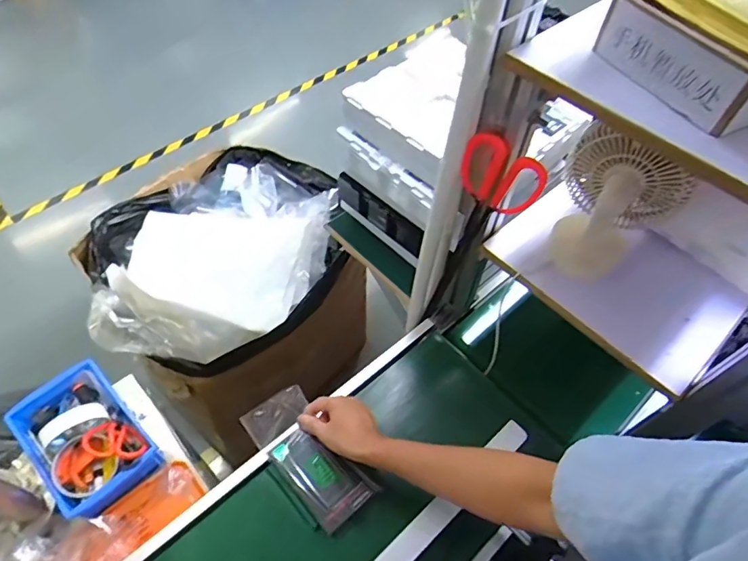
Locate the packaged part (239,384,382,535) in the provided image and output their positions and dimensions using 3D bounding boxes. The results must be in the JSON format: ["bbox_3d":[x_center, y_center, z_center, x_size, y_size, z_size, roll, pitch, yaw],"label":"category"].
[{"bbox_3d":[-0.087,0.231,0.659,0.085,0.025,0.186,-38,71,-17],"label":"packaged part"}]

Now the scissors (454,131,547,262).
[{"bbox_3d":[0.156,-0.095,0.667,0.102,0.224,0.022,23,56,13],"label":"scissors"}]

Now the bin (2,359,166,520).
[{"bbox_3d":[-0.429,0.231,0.741,0.213,0.072,0.142,38,61,22],"label":"bin"}]

